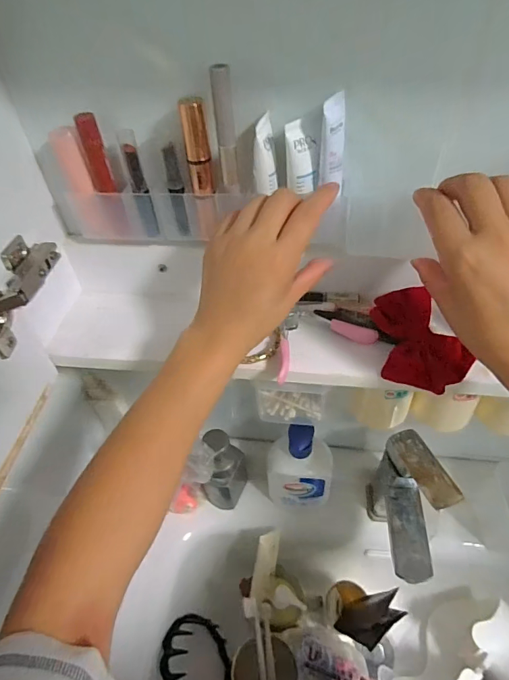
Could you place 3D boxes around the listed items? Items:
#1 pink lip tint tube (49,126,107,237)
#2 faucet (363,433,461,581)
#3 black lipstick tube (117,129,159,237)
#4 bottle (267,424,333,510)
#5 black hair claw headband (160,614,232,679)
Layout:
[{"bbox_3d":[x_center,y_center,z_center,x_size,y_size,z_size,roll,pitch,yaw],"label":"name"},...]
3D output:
[{"bbox_3d":[-0.145,-0.128,0.342,0.019,0.084,0.021,-18,48,-13],"label":"pink lip tint tube"},{"bbox_3d":[0.194,0.218,0.512,0.071,0.164,0.143,-6,46,-2],"label":"faucet"},{"bbox_3d":[-0.095,-0.126,0.338,0.014,0.084,0.012,-14,47,-10],"label":"black lipstick tube"},{"bbox_3d":[0.063,0.175,0.556,0.088,0.187,0.045,-4,46,0],"label":"bottle"},{"bbox_3d":[-0.069,0.441,0.535,0.031,0.136,0.132,-32,24,20],"label":"black hair claw headband"}]

